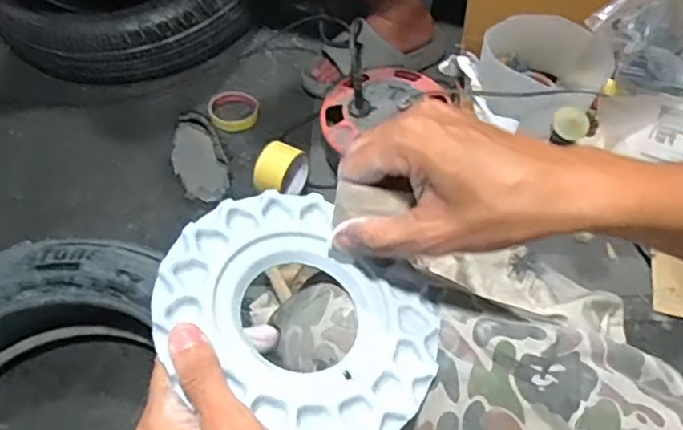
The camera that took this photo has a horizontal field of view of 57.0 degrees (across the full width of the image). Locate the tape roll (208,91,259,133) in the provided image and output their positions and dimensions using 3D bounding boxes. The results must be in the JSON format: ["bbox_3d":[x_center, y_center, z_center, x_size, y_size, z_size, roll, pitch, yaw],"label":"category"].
[{"bbox_3d":[-0.181,-0.180,1.084,0.091,0.014,0.085,6,58,-10],"label":"tape roll"}]

